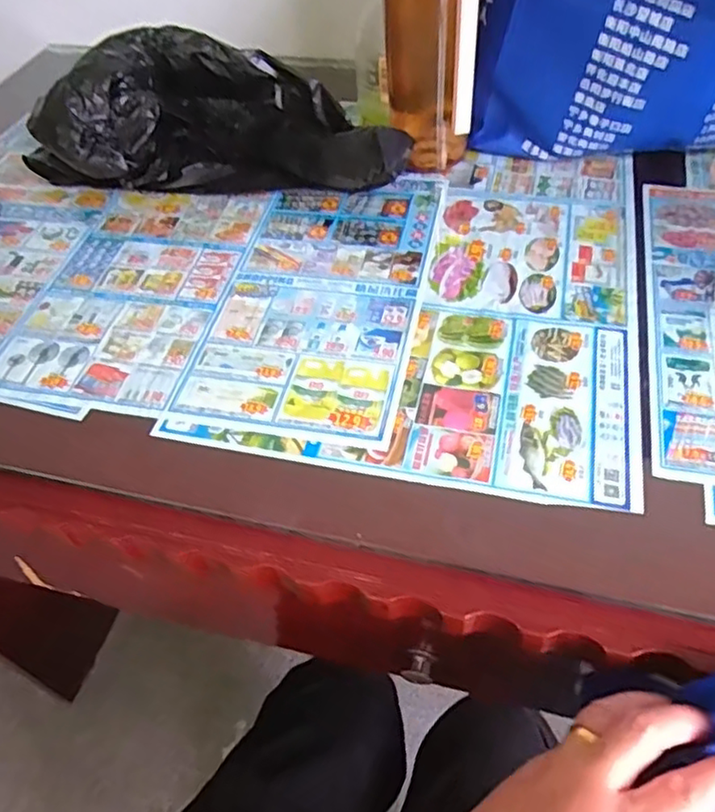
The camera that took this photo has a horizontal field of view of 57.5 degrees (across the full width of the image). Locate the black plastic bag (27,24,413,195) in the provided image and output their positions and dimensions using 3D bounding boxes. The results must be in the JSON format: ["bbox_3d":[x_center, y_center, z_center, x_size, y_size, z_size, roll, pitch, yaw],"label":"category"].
[{"bbox_3d":[-0.131,-0.249,0.568,0.343,0.100,0.120,5,51,9],"label":"black plastic bag"}]

